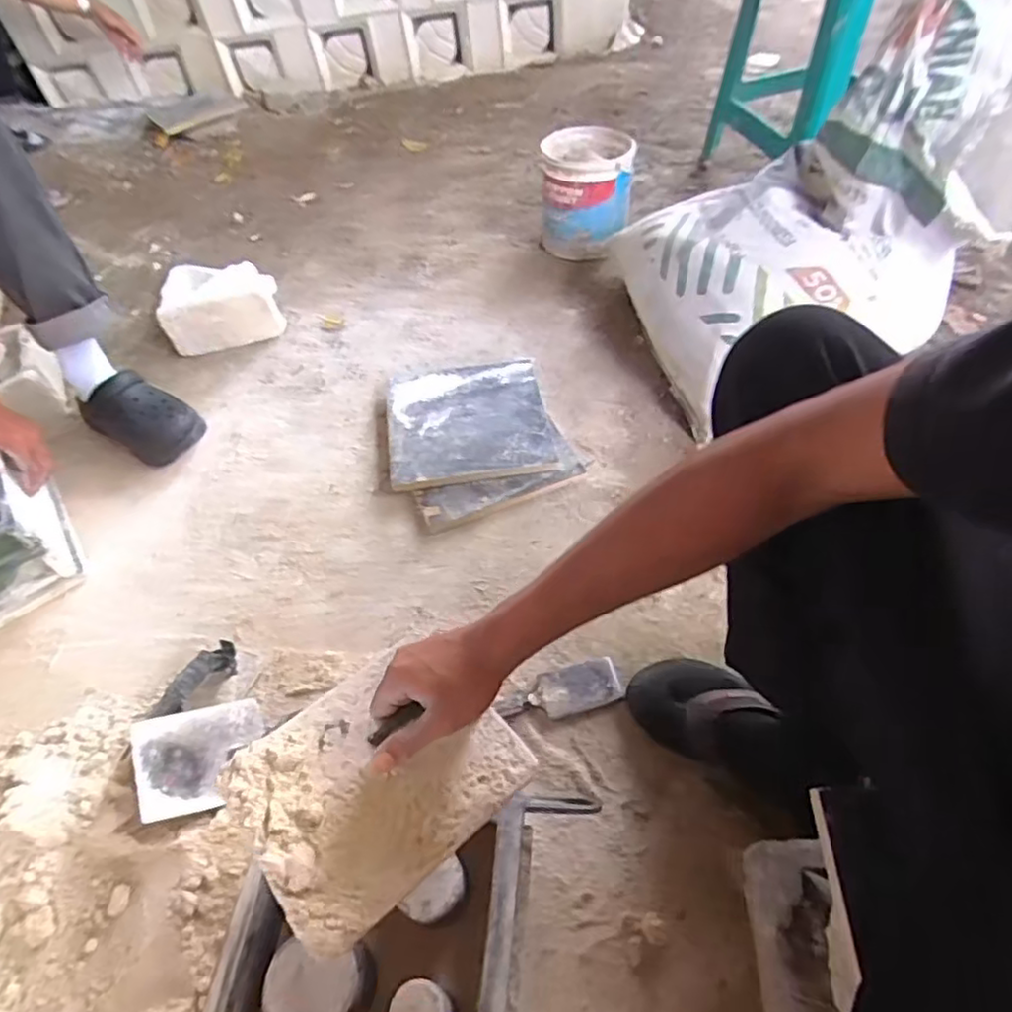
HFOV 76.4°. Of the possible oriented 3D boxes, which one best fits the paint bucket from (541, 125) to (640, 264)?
[{"bbox_3d":[0.161,-0.633,1.308,0.173,0.209,0.173,-2,54,2],"label":"paint bucket"}]

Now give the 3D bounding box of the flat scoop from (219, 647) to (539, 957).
[{"bbox_3d":[-0.103,0.208,0.511,0.198,0.041,0.166,-38,60,-22],"label":"flat scoop"}]

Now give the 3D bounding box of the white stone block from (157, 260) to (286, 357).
[{"bbox_3d":[-0.545,-0.385,1.246,0.208,0.106,0.154,-13,54,-6],"label":"white stone block"}]

